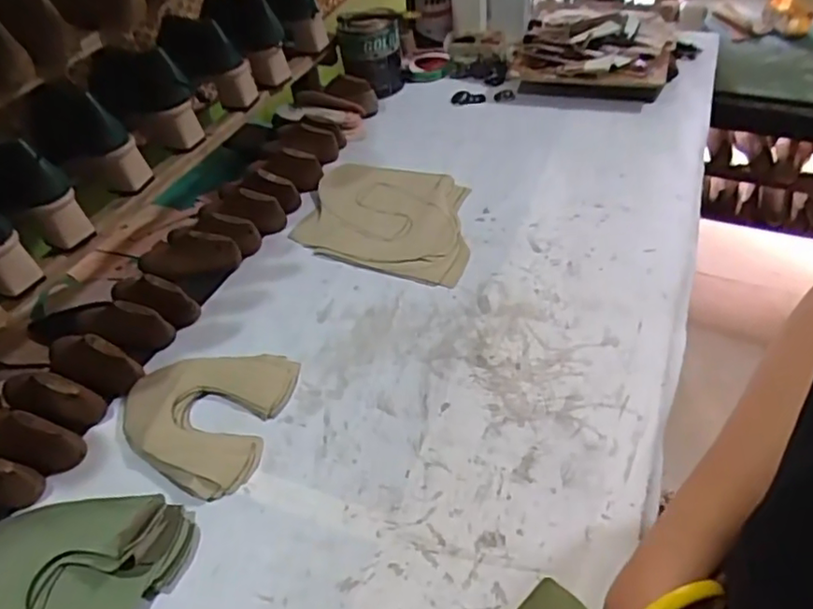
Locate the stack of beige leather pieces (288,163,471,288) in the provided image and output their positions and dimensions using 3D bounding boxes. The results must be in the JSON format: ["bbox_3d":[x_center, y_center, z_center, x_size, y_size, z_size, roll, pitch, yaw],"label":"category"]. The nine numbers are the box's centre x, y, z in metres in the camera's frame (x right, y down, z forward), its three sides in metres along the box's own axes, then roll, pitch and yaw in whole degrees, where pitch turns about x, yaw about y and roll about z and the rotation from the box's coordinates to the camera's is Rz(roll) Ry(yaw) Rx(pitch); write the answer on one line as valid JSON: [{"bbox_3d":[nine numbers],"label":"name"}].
[{"bbox_3d":[-0.021,-0.129,0.881,0.253,0.019,0.225,11,47,18],"label":"stack of beige leather pieces"}]

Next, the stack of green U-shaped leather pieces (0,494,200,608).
[{"bbox_3d":[-0.293,0.242,0.529,0.181,0.038,0.172,4,45,12],"label":"stack of green U-shaped leather pieces"}]

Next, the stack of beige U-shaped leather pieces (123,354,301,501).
[{"bbox_3d":[-0.223,0.113,0.662,0.170,0.022,0.171,8,46,16],"label":"stack of beige U-shaped leather pieces"}]

